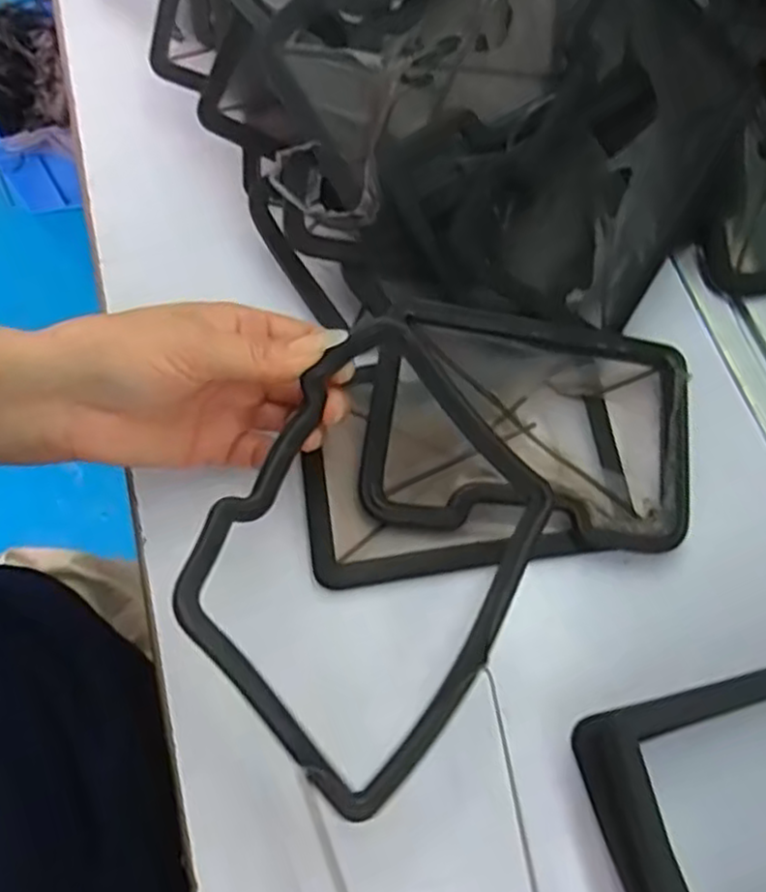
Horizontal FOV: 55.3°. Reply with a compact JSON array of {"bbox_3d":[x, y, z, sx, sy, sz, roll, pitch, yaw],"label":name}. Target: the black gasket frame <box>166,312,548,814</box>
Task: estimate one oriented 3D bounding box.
[{"bbox_3d":[-0.004,0.039,0.272,0.113,0.035,0.152,33,72,14],"label":"black gasket frame"}]

